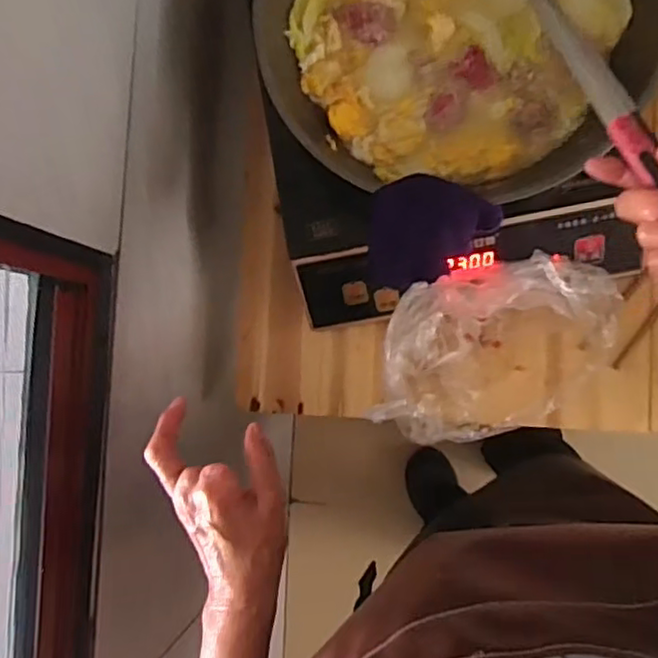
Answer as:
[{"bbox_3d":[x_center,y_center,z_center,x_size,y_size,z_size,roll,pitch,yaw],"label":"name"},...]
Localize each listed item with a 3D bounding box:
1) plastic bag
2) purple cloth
[{"bbox_3d":[0.161,0.020,0.650,0.236,0.102,0.153,-14,86,5],"label":"plastic bag"},{"bbox_3d":[0.084,-0.076,0.529,0.101,0.032,0.085,1,88,6],"label":"purple cloth"}]

